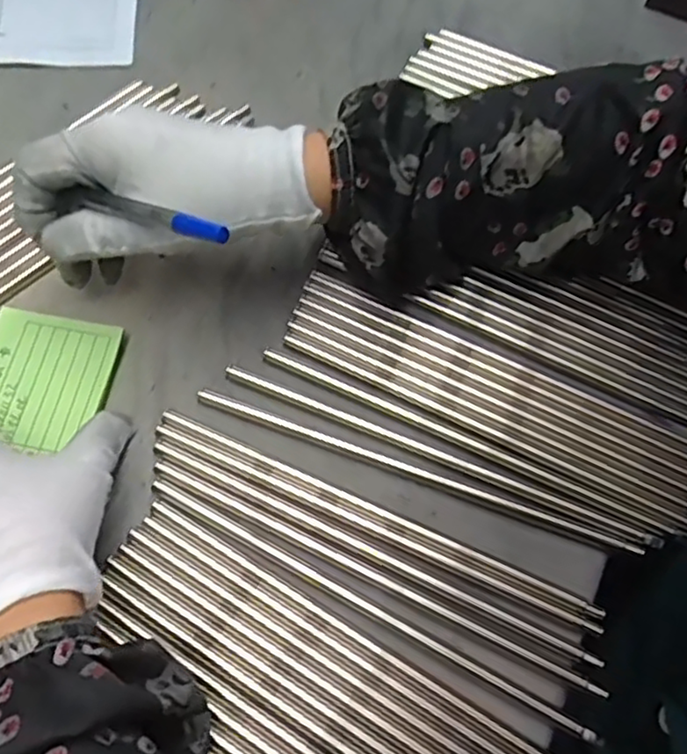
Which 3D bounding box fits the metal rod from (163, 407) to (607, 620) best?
[{"bbox_3d":[0.015,0.063,0.312,0.223,0.004,0.007,23,69,8],"label":"metal rod"}]

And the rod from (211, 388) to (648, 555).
[{"bbox_3d":[0.035,0.045,0.324,0.224,0.006,0.007,19,68,6],"label":"rod"}]

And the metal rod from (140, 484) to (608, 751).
[{"bbox_3d":[0.009,0.102,0.298,0.222,0.006,0.007,27,69,10],"label":"metal rod"}]

